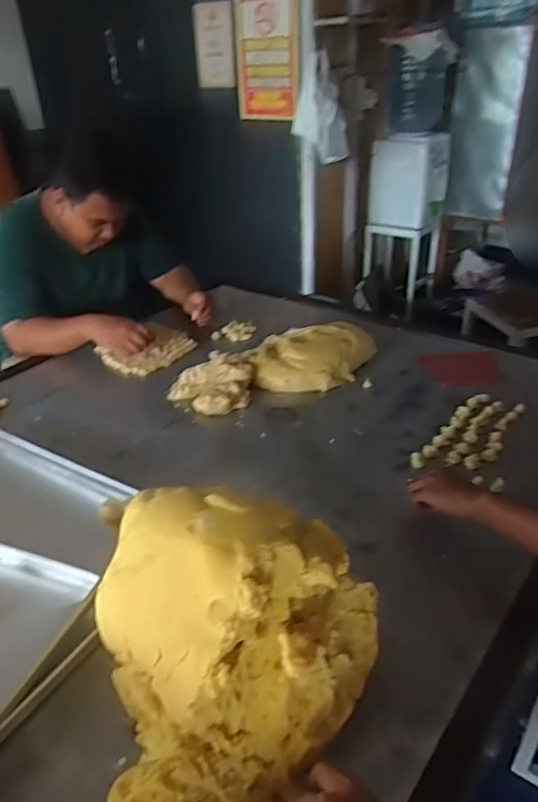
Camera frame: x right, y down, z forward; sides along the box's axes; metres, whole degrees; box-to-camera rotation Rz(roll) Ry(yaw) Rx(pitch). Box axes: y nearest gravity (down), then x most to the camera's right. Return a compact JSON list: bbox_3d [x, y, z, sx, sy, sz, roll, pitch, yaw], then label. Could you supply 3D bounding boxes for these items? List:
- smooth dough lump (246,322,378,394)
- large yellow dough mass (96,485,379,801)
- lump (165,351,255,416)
[{"bbox_3d":[0.104,-0.093,1.232,0.286,0.076,0.169,-11,32,-14],"label":"smooth dough lump"},{"bbox_3d":[-0.021,0.247,0.545,0.265,0.204,0.300,-9,32,-12],"label":"large yellow dough mass"},{"bbox_3d":[-0.122,-0.039,1.173,0.174,0.063,0.174,-4,31,-4],"label":"lump"}]

